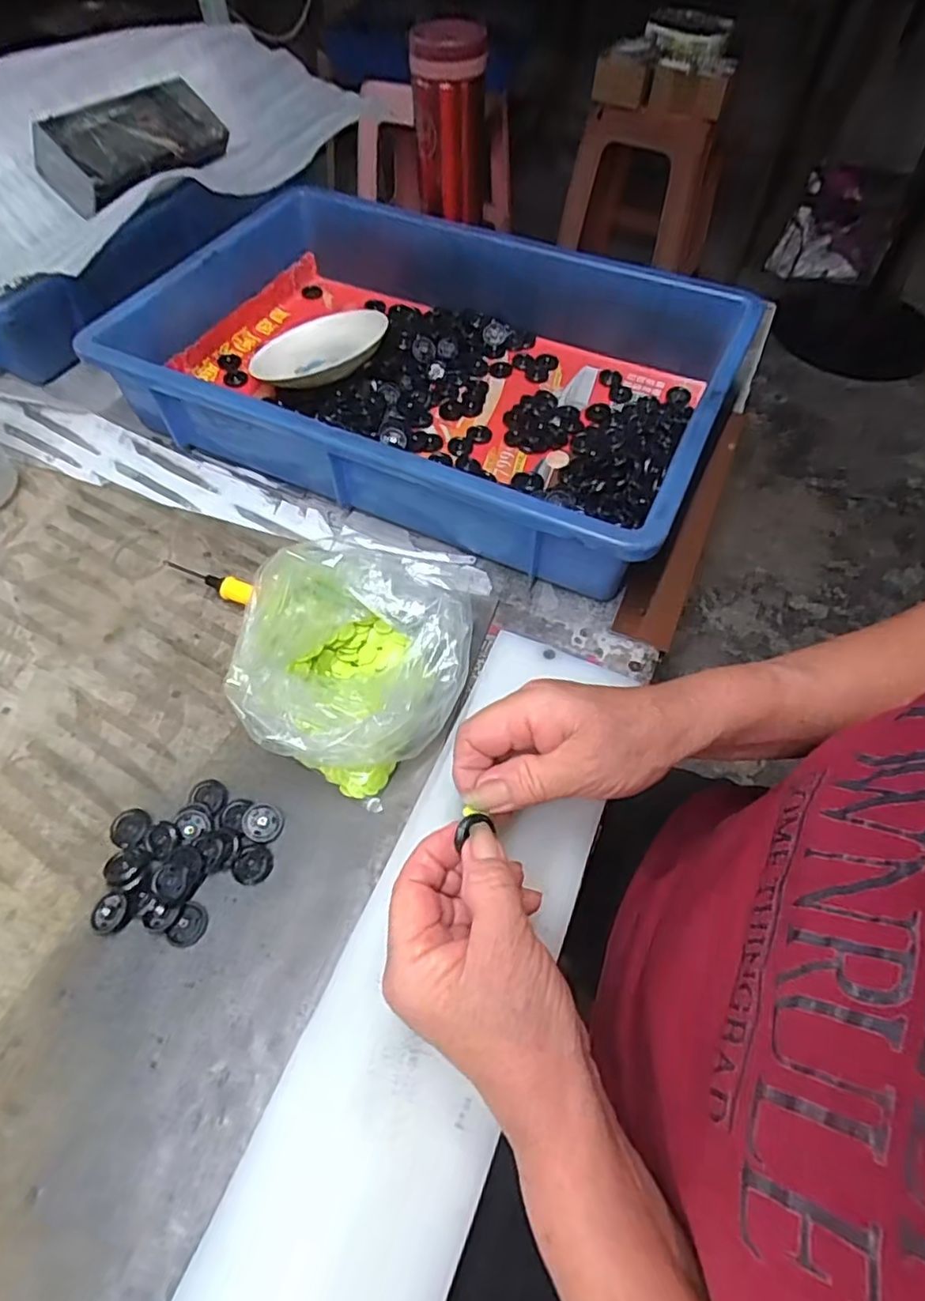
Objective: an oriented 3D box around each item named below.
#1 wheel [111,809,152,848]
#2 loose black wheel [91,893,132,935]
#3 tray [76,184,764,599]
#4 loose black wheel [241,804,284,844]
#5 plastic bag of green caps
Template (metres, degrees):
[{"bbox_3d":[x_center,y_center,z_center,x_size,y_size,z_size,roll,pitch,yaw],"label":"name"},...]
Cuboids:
[{"bbox_3d":[-0.176,0.093,0.329,0.022,0.007,0.020,1,57,-2],"label":"wheel"},{"bbox_3d":[-0.172,0.129,0.306,0.016,0.008,0.018,15,58,7],"label":"loose black wheel"},{"bbox_3d":[-0.031,-0.235,0.494,0.447,0.082,0.309,22,61,12],"label":"tray"},{"bbox_3d":[-0.106,0.091,0.332,0.020,0.006,0.021,0,59,-1],"label":"loose black wheel"},{"bbox_3d":[-0.057,0.001,0.356,0.121,0.059,0.150,6,59,2],"label":"plastic bag of green caps"}]

